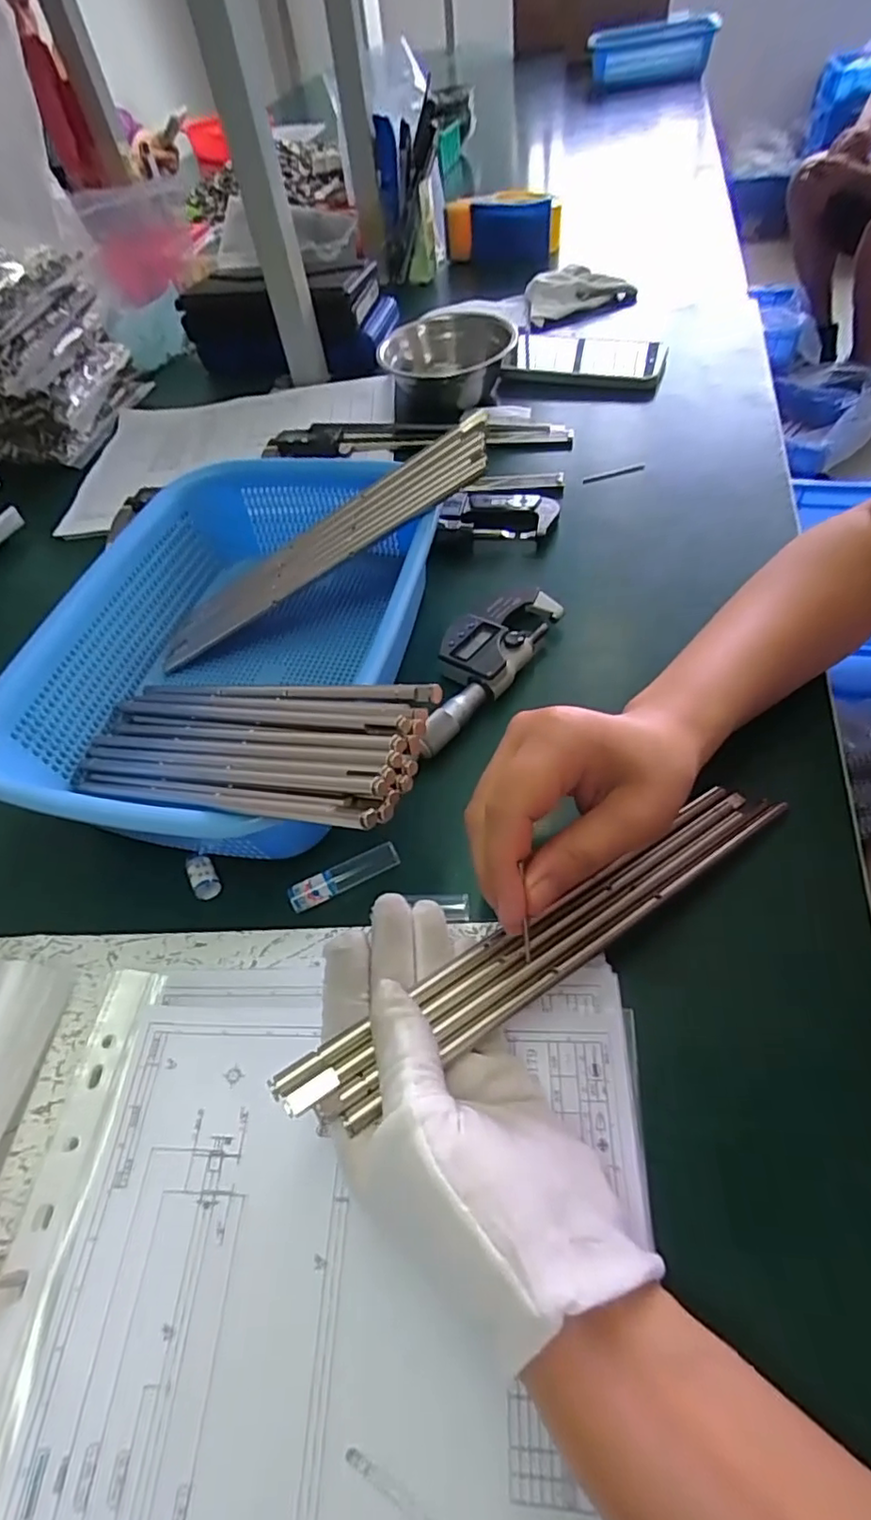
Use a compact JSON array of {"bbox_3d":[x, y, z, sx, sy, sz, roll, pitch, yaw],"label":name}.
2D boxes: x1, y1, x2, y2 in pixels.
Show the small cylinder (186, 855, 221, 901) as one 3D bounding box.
[{"bbox_3d":[-0.122,0.061,0.324,0.014,0.017,0.018,-24,55,-10],"label":"small cylinder"}]

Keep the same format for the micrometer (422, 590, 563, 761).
[{"bbox_3d":[0.025,-0.062,0.377,0.052,0.020,0.135,27,62,24],"label":"micrometer"}]

